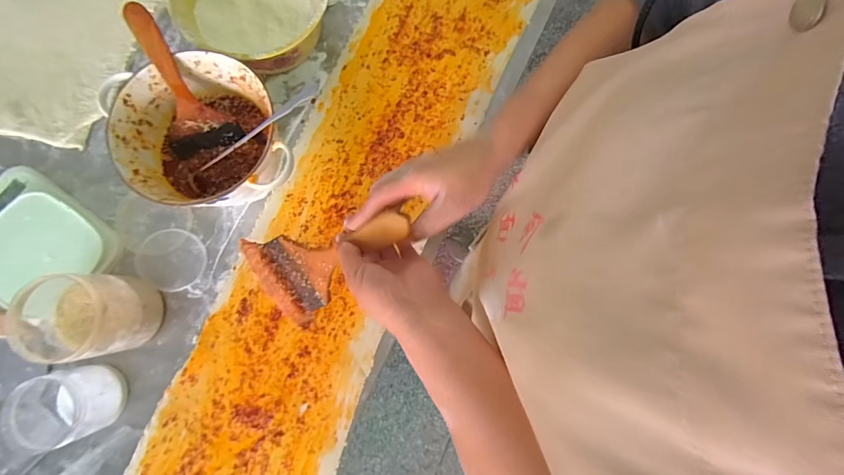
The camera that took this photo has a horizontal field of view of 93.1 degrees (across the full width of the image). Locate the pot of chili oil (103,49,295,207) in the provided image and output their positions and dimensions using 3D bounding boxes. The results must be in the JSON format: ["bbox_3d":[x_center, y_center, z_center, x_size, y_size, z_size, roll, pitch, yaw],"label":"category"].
[{"bbox_3d":[-0.280,-0.125,0.525,0.189,0.085,0.190,0,82,-3],"label":"pot of chili oil"}]

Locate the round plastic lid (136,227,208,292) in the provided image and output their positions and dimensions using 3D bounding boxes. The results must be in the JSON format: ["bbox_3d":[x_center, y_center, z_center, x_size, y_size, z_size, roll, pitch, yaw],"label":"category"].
[{"bbox_3d":[-0.342,0.030,0.542,0.087,0.010,0.082,0,91,-9],"label":"round plastic lid"}]

